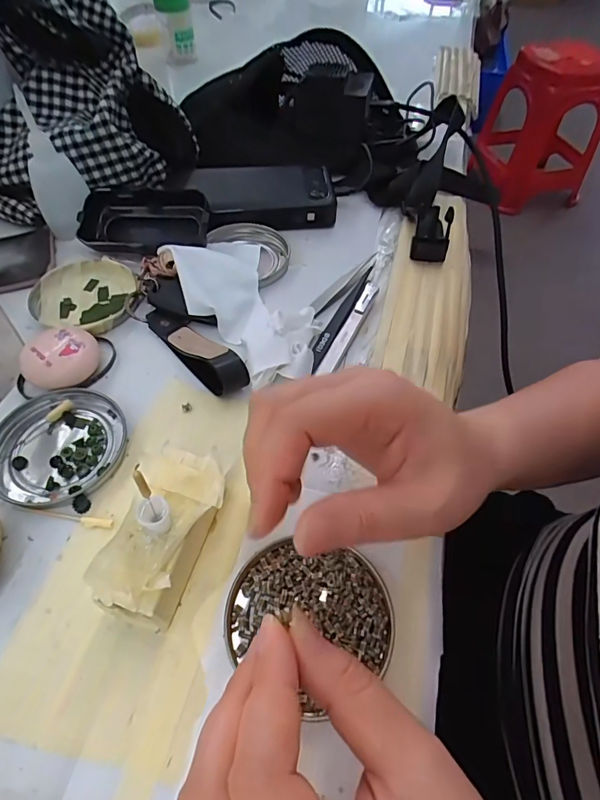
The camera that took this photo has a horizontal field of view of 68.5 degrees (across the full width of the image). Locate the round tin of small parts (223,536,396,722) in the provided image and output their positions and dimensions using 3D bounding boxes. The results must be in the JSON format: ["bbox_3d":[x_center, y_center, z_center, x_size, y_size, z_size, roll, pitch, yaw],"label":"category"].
[{"bbox_3d":[0.005,0.105,0.218,0.079,0.009,0.070,28,59,17],"label":"round tin of small parts"}]

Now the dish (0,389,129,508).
[{"bbox_3d":[-0.148,0.028,0.270,0.075,0.009,0.076,0,54,0],"label":"dish"}]

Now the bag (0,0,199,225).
[{"bbox_3d":[-0.220,-0.276,0.392,0.197,0.145,0.178,-27,60,-19],"label":"bag"}]

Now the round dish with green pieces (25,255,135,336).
[{"bbox_3d":[-0.170,-0.082,0.347,0.075,0.013,0.078,1,55,-1],"label":"round dish with green pieces"}]

